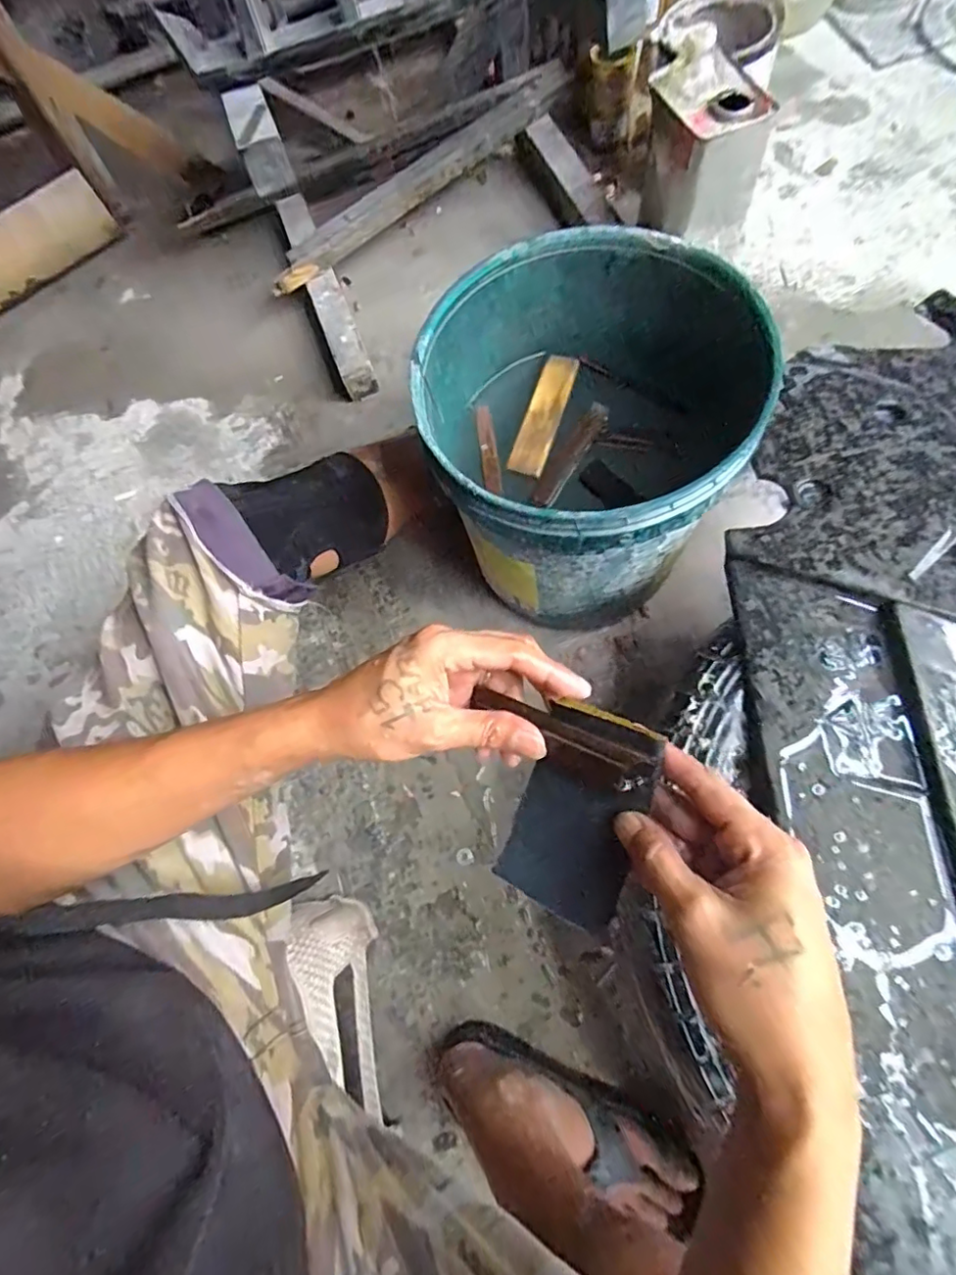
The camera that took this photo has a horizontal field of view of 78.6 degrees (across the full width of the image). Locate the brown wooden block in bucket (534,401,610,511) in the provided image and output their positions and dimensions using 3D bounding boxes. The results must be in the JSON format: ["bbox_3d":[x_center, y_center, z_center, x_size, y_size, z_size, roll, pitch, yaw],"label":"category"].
[{"bbox_3d":[0.100,-0.194,0.614,0.025,0.012,0.141,30,74,17],"label":"brown wooden block in bucket"}]

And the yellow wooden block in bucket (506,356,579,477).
[{"bbox_3d":[0.071,-0.239,0.631,0.037,0.020,0.145,18,71,14],"label":"yellow wooden block in bucket"}]

